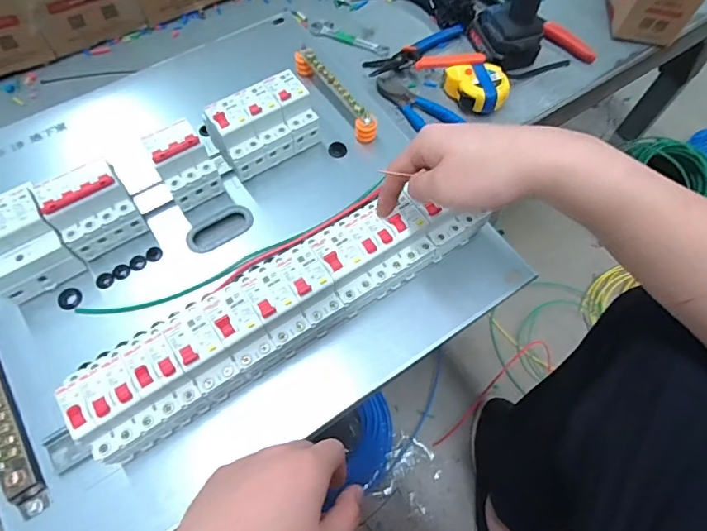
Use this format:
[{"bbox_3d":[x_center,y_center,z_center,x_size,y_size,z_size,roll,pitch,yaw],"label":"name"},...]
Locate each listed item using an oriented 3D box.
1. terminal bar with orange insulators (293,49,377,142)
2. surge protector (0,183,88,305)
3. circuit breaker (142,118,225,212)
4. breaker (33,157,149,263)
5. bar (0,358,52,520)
[{"bbox_3d":[-0.023,-0.217,0.580,0.024,0.046,0.159,-30,69,-15],"label":"terminal bar with orange insulators"},{"bbox_3d":[-0.323,-0.017,0.451,0.074,0.077,0.075,-31,68,-15],"label":"surge protector"},{"bbox_3d":[-0.183,-0.107,0.502,0.060,0.085,0.072,-29,68,-14],"label":"circuit breaker"},{"bbox_3d":[-0.265,-0.057,0.476,0.074,0.079,0.072,-28,67,-14],"label":"breaker"},{"bbox_3d":[-0.317,0.128,0.409,0.024,0.023,0.195,-33,67,-15],"label":"bar"}]

